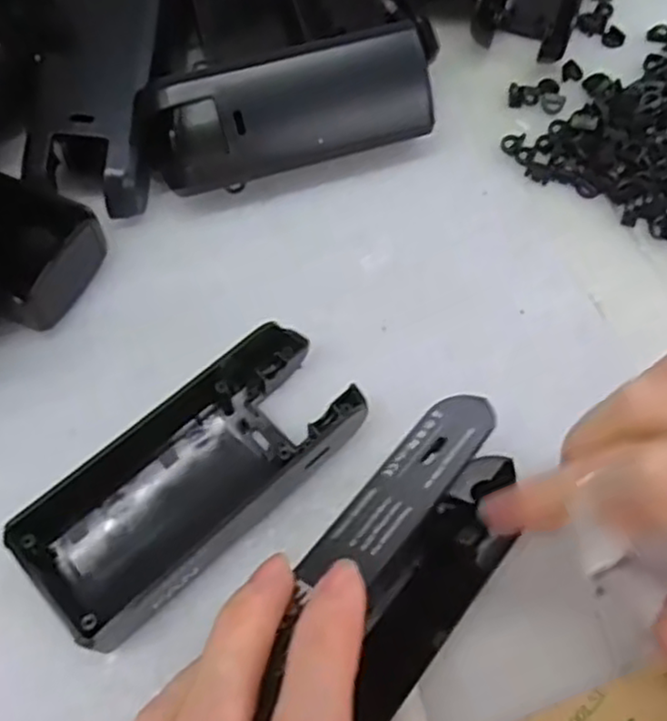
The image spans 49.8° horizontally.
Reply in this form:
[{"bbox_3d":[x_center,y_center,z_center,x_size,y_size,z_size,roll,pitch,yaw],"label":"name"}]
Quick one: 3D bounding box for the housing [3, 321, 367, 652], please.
[{"bbox_3d":[-0.044,0.034,0.228,0.106,0.029,0.055,-41,71,-18],"label":"housing"}]

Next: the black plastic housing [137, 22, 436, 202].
[{"bbox_3d":[-0.016,-0.092,0.280,0.108,0.046,0.032,-13,65,-7],"label":"black plastic housing"}]

